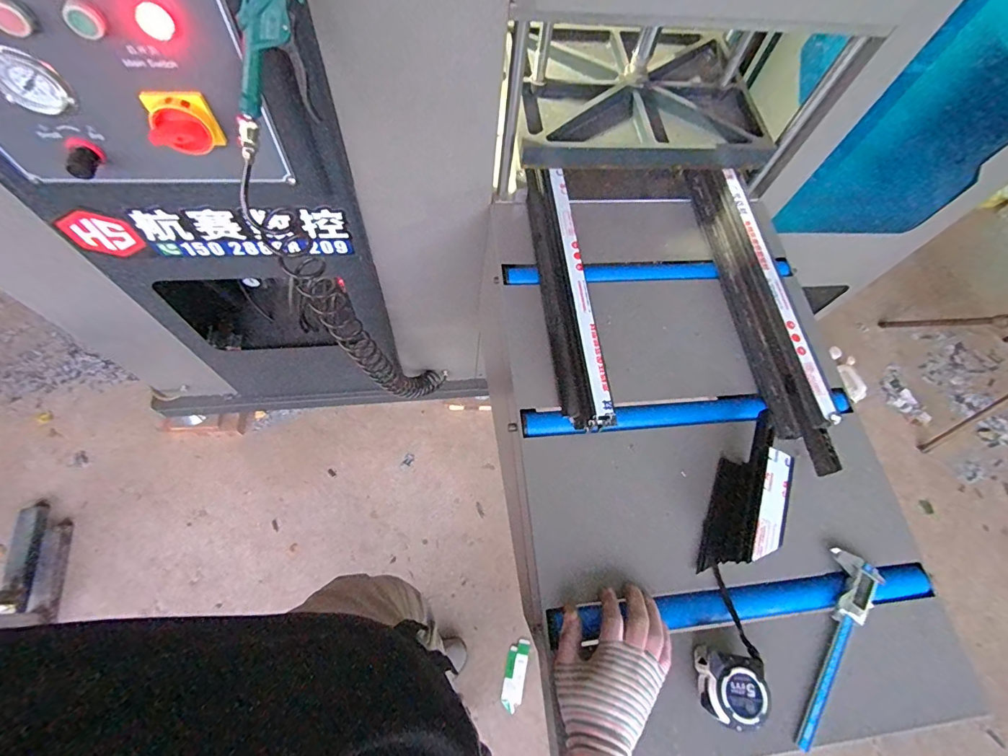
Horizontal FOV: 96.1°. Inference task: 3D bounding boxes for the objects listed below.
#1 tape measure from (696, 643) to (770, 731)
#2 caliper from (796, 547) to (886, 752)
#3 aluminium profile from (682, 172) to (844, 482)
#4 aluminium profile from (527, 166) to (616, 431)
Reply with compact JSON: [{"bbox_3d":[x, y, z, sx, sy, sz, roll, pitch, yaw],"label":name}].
[{"bbox_3d":[0.248,0.340,0.499,0.065,0.047,0.068,2,66,-5],"label":"tape measure"},{"bbox_3d":[0.399,0.324,0.544,0.057,0.023,0.230,31,67,8],"label":"caliper"},{"bbox_3d":[0.395,-0.129,0.708,0.055,0.073,0.559,-6,67,-9],"label":"aluminium profile"},{"bbox_3d":[0.091,-0.147,0.688,0.057,0.083,0.475,-3,66,-7],"label":"aluminium profile"}]

